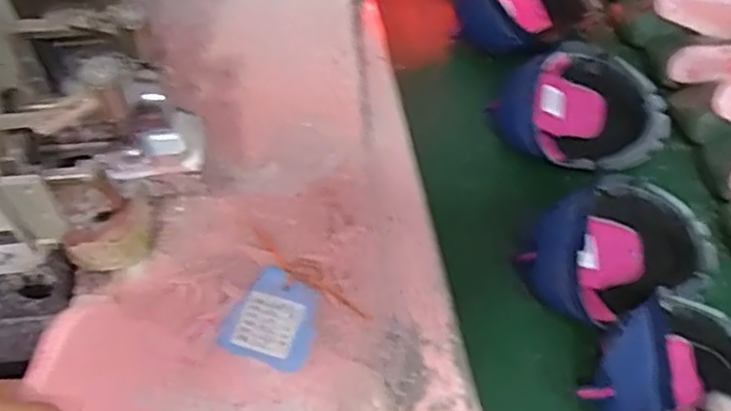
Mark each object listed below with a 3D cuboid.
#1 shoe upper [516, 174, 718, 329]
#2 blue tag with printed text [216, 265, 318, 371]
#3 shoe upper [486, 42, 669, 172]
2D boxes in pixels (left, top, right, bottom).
[{"bbox_3d":[0.257,0.039,0.692,0.197,0.063,0.132,-19,61,-9],"label":"shoe upper"},{"bbox_3d":[-0.083,0.102,0.642,0.083,0.005,0.087,16,62,11],"label":"blue tag with printed text"},{"bbox_3d":[0.253,-0.113,0.801,0.195,0.059,0.148,-13,60,-6],"label":"shoe upper"}]

